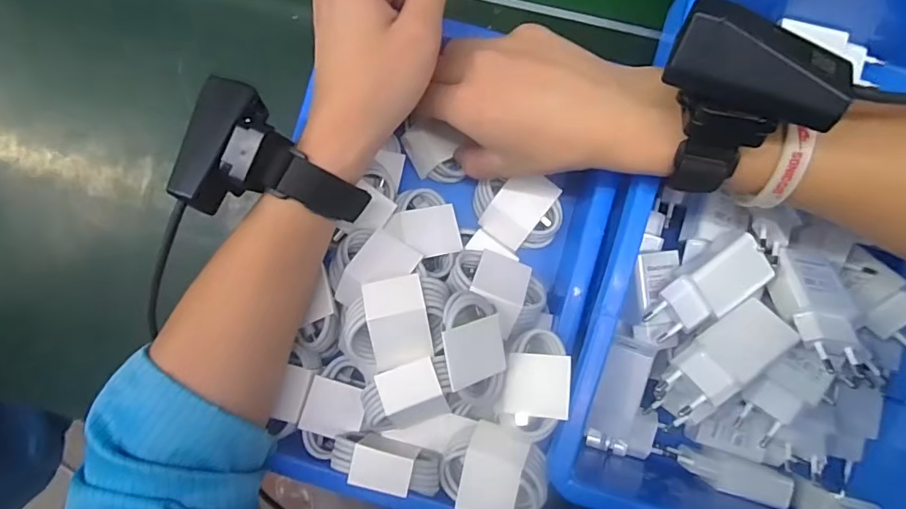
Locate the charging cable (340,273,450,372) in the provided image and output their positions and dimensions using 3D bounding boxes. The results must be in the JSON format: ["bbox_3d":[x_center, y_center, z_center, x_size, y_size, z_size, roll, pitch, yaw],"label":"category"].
[{"bbox_3d":[-0.034,0.040,0.300,0.064,0.018,0.051,-13,83,1],"label":"charging cable"}]

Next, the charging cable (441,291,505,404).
[{"bbox_3d":[0.008,0.055,0.298,0.041,0.023,0.060,-4,95,-30],"label":"charging cable"}]

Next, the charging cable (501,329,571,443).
[{"bbox_3d":[0.050,0.076,0.296,0.037,0.015,0.061,7,84,22],"label":"charging cable"}]

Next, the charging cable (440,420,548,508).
[{"bbox_3d":[0.024,0.132,0.304,0.061,0.014,0.054,5,86,24],"label":"charging cable"}]

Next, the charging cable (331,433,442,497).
[{"bbox_3d":[-0.040,0.126,0.306,0.066,0.034,0.024,15,84,4],"label":"charging cable"}]

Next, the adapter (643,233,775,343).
[{"bbox_3d":[0.160,0.024,0.317,0.079,0.017,0.036,-33,84,-2],"label":"adapter"}]

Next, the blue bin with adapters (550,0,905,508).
[{"bbox_3d":[0.220,-0.006,0.323,0.233,0.098,0.370,16,85,4],"label":"blue bin with adapters"}]

